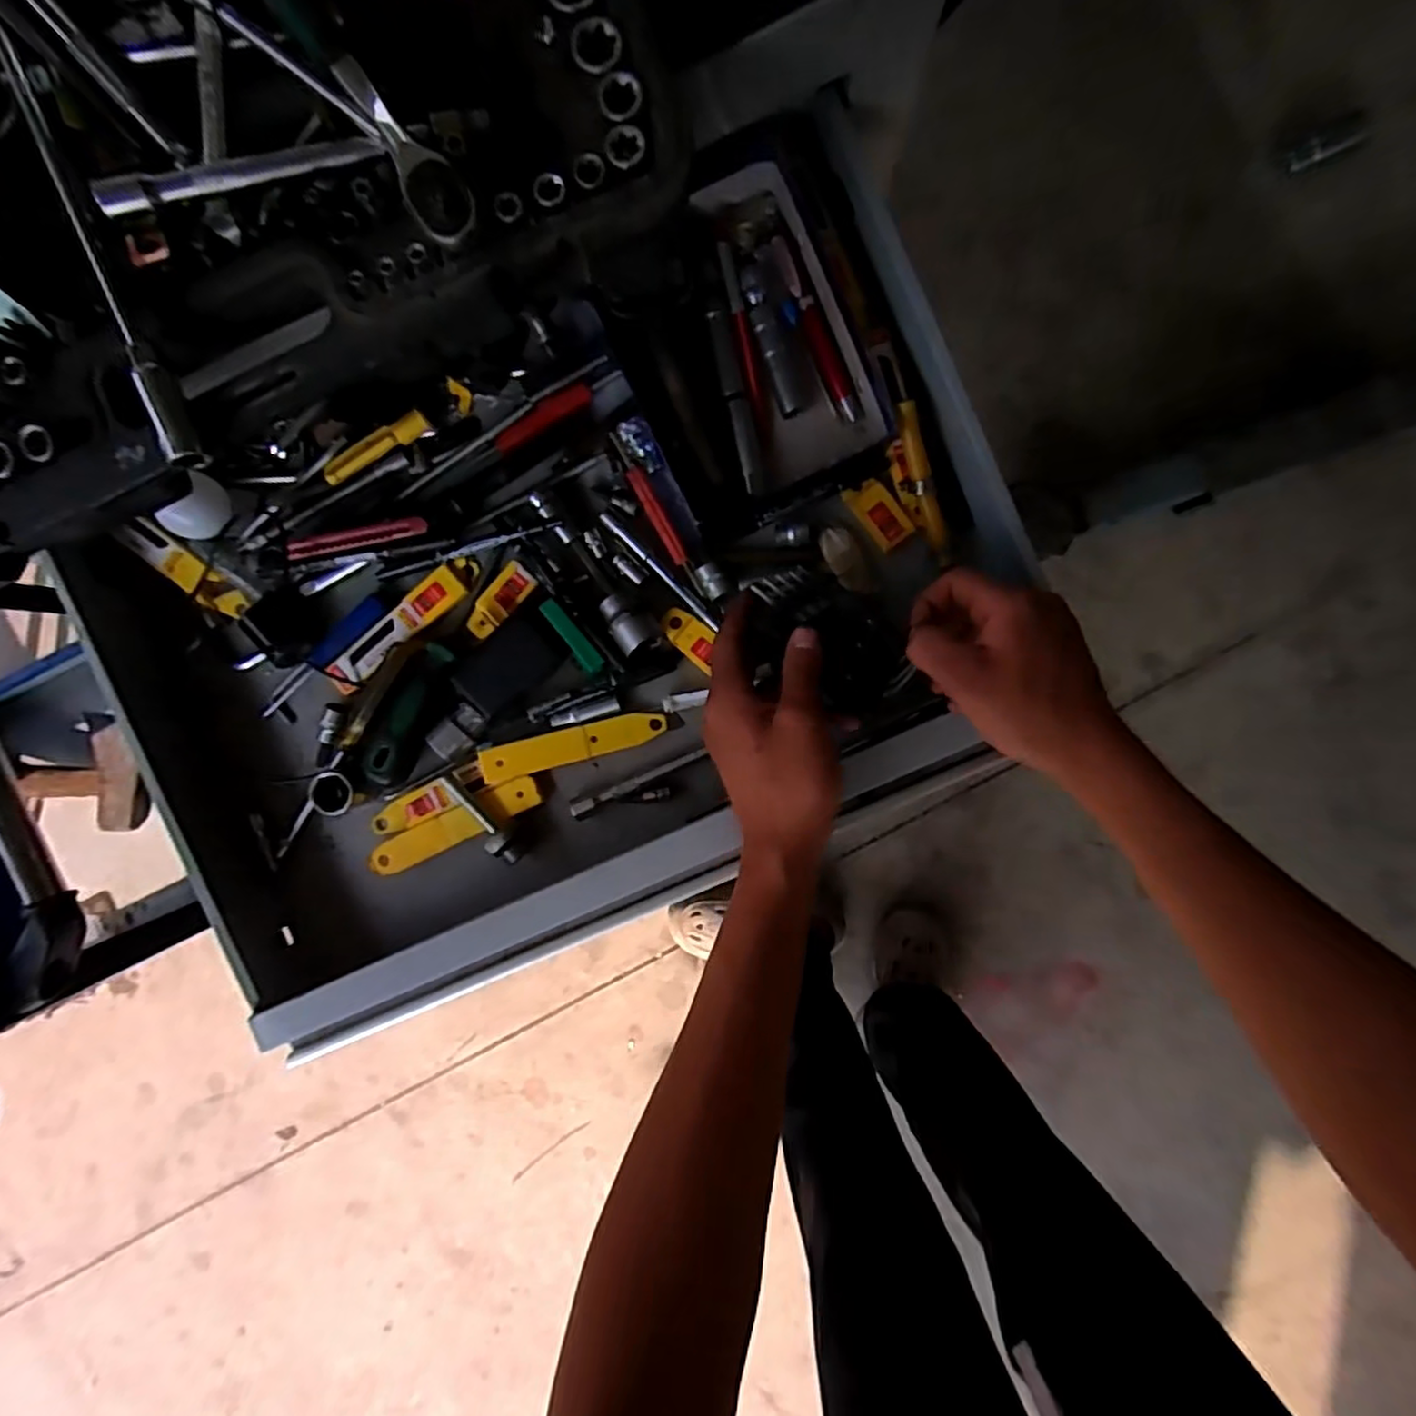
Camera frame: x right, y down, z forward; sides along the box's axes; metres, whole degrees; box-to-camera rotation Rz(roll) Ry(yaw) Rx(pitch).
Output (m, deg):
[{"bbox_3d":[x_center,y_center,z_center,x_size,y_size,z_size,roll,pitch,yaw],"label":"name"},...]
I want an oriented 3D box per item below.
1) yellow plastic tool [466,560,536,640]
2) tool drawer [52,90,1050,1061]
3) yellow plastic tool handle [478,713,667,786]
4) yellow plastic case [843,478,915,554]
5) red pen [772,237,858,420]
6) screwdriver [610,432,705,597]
[{"bbox_3d":[-0.145,-0.074,0.478,0.027,0.009,0.059,39,94,1],"label":"yellow plastic tool"},{"bbox_3d":[-0.107,-0.072,0.454,0.578,0.080,0.421,-24,91,4],"label":"tool drawer"},{"bbox_3d":[-0.093,0.027,0.475,0.128,0.005,0.025,-14,103,-3],"label":"yellow plastic tool handle"},{"bbox_3d":[0.115,-0.131,0.460,0.025,0.008,0.049,-38,90,4],"label":"yellow plastic case"},{"bbox_3d":[0.072,-0.249,0.452,0.014,0.012,0.123,-23,91,4],"label":"red pen"},{"bbox_3d":[-0.035,-0.132,0.470,0.010,0.009,0.123,-29,91,4],"label":"screwdriver"}]

